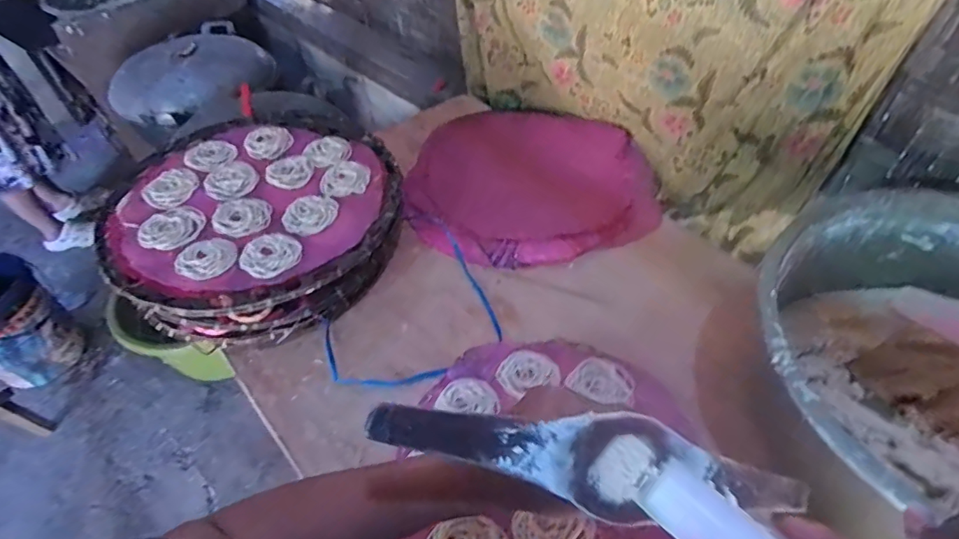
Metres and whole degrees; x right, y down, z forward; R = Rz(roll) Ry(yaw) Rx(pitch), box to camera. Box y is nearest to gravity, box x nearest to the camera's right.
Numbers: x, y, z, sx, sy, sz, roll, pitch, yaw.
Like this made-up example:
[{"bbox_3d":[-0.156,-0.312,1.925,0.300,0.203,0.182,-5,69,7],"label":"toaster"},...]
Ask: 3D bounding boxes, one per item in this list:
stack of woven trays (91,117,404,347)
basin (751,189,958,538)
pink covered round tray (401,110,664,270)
[{"bbox_3d":[-0.317,-0.075,0.774,0.389,0.097,0.393,-4,51,0],"label":"stack of woven trays"},{"bbox_3d":[0.477,0.116,0.518,0.388,0.164,0.395,-2,48,2],"label":"basin"},{"bbox_3d":[0.092,-0.158,0.885,0.398,0.027,0.383,-2,48,2],"label":"pink covered round tray"}]

